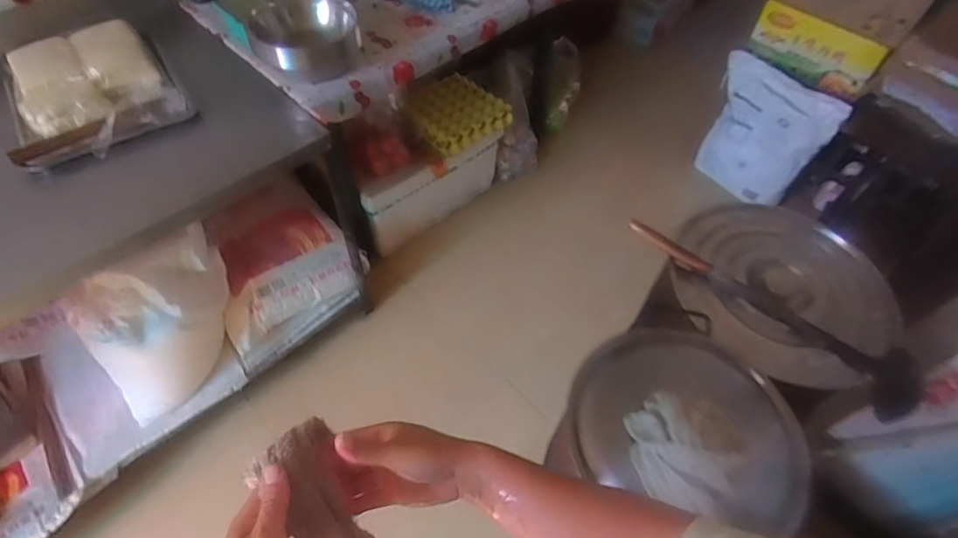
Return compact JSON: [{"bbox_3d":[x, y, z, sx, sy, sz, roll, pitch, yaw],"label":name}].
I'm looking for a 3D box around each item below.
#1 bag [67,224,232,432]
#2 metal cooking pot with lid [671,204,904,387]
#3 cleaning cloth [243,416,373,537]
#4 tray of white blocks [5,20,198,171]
[{"bbox_3d":[-0.733,0.142,1.207,0.131,0.413,0.354,39,62,23],"label":"bag"},{"bbox_3d":[0.571,0.036,0.960,0.395,0.133,0.397,1,54,-1],"label":"metal cooking pot with lid"},{"bbox_3d":[-0.122,0.277,0.490,0.075,0.335,0.068,-26,37,-19],"label":"cleaning cloth"},{"bbox_3d":[-0.815,-0.397,1.067,0.318,0.056,0.414,-26,59,-19],"label":"tray of white blocks"}]

